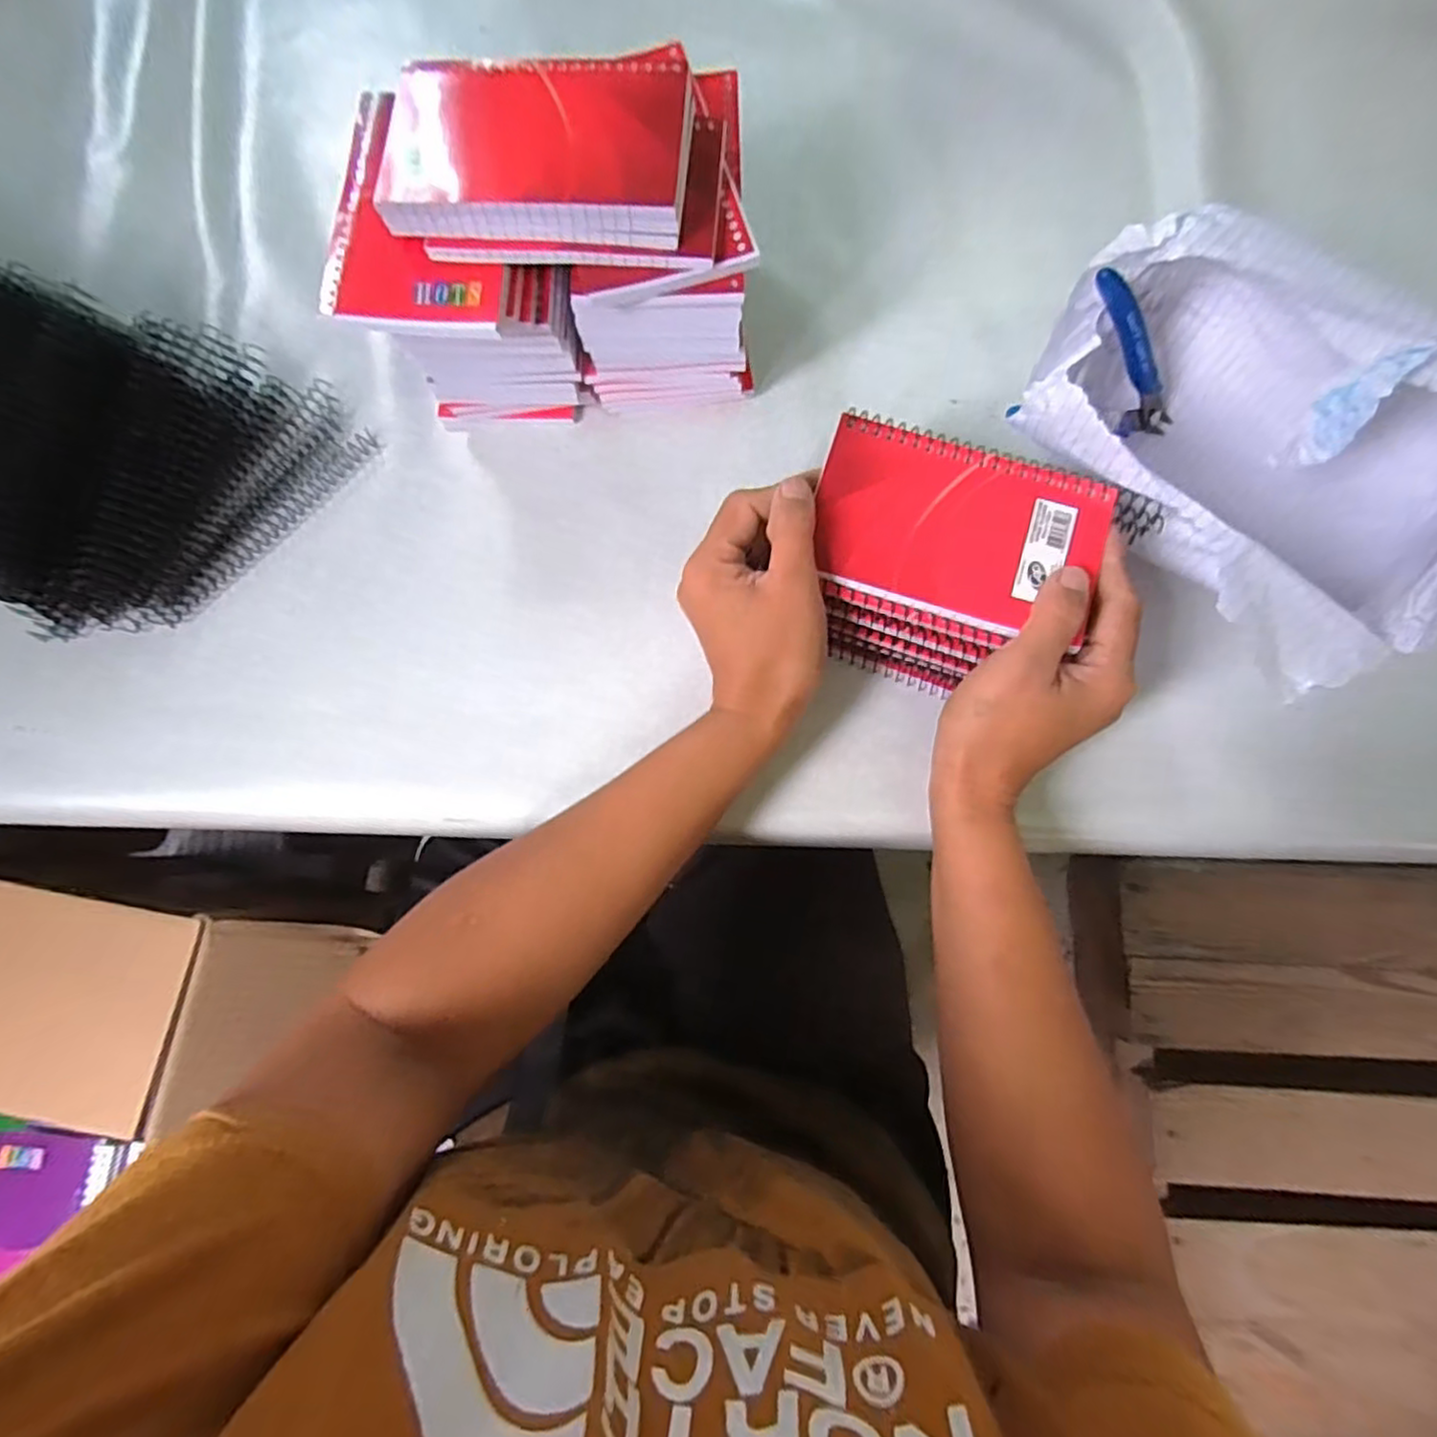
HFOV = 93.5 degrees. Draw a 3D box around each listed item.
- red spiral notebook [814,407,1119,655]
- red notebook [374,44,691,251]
[{"bbox_3d":[0.108,-0.090,0.307,0.127,0.006,0.083,19,80,5],"label":"red spiral notebook"},{"bbox_3d":[-0.078,-0.248,0.296,0.127,0.022,0.078,-2,80,2],"label":"red notebook"}]

